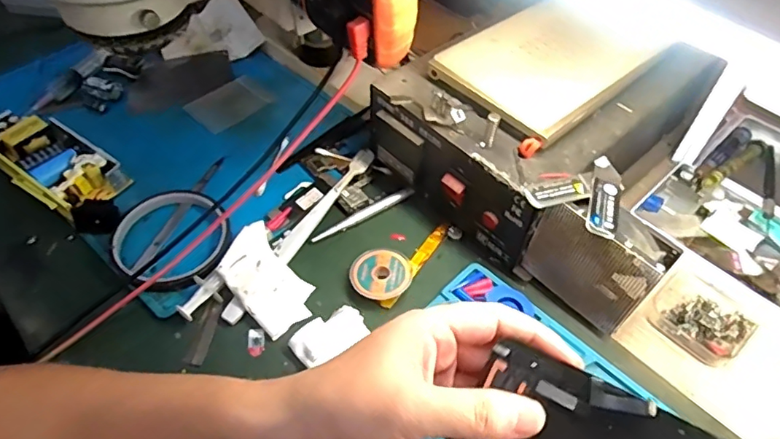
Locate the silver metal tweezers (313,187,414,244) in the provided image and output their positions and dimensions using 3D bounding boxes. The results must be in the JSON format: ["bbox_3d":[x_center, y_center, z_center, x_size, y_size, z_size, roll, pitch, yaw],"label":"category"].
[{"bbox_3d":[-0.022,-0.005,0.438,0.095,0.004,0.010,-27,57,-21],"label":"silver metal tweezers"}]

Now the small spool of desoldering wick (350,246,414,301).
[{"bbox_3d":[-0.005,0.040,0.395,0.044,0.013,0.048,1,51,-1],"label":"small spool of desoldering wick"}]

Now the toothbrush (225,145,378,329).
[{"bbox_3d":[-0.067,0.006,0.417,0.014,0.015,0.183,27,56,19],"label":"toothbrush"}]

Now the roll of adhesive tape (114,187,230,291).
[{"bbox_3d":[-0.169,0.014,0.406,0.084,0.020,0.092,1,51,-1],"label":"roll of adhesive tape"}]

